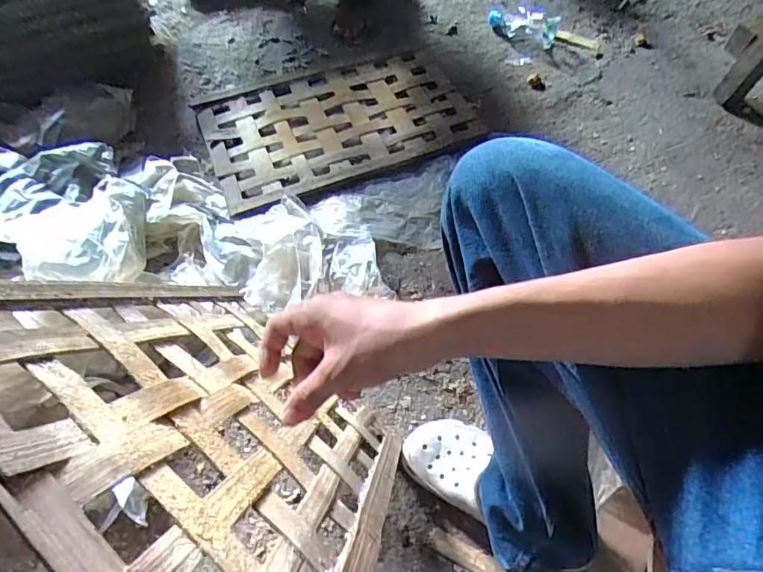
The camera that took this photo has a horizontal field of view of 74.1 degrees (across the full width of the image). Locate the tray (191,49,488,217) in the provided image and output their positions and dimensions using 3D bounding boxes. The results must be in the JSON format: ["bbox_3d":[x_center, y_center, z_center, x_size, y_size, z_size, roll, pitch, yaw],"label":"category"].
[{"bbox_3d":[-0.109,-0.369,1.109,0.556,0.039,0.376,-19,59,-8],"label":"tray"}]

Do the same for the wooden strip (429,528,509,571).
[{"bbox_3d":[0.145,0.365,0.647,0.176,0.007,0.026,23,63,16],"label":"wooden strip"}]

